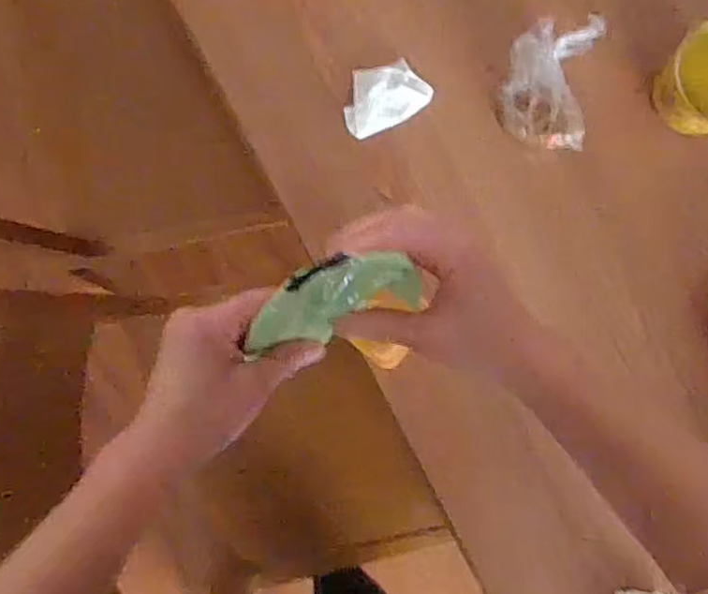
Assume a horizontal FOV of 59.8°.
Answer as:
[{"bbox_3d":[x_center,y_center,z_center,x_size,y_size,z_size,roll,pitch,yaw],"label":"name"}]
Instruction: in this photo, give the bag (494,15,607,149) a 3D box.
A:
[{"bbox_3d":[0.194,-0.218,0.606,0.089,0.051,0.151,18,83,-6],"label":"bag"}]

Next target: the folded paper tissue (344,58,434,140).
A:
[{"bbox_3d":[0.029,-0.192,0.586,0.083,0.016,0.059,-25,89,-9],"label":"folded paper tissue"}]

